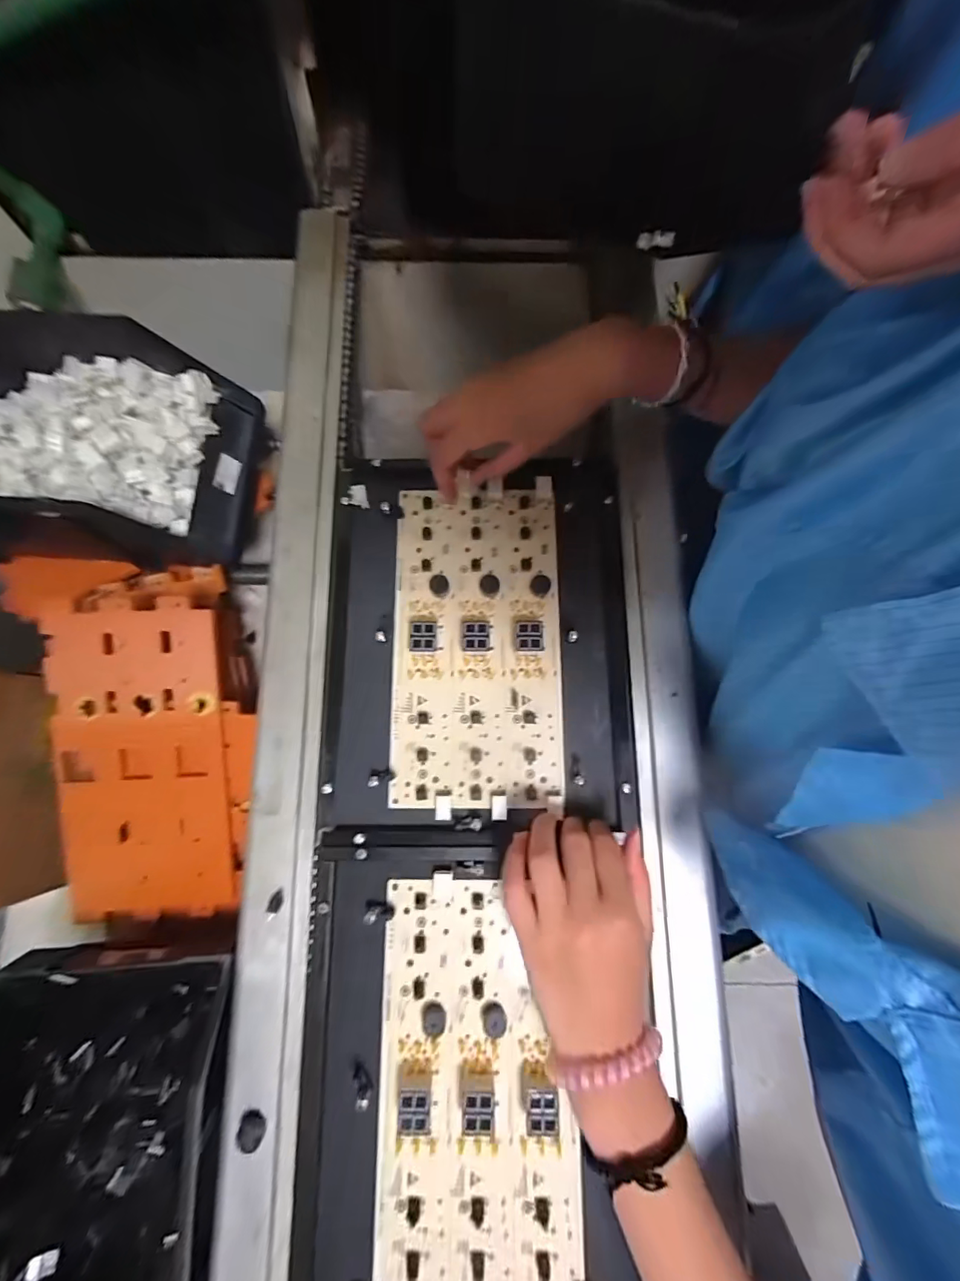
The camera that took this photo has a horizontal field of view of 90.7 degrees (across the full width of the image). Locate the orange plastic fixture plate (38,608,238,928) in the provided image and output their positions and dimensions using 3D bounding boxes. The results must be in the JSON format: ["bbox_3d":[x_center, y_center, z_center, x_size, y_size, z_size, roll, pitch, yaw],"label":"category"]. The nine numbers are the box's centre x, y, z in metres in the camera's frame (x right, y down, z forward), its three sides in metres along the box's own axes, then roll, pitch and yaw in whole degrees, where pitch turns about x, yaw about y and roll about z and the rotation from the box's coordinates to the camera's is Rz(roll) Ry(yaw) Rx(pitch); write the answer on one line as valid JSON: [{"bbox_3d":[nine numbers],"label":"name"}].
[{"bbox_3d":[-0.256,0.094,0.358,0.119,0.011,0.232,-2,95,-6],"label":"orange plastic fixture plate"}]

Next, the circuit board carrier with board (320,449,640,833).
[{"bbox_3d":[0.000,-0.007,0.375,0.232,0.020,0.288,0,79,-1],"label":"circuit board carrier with board"}]

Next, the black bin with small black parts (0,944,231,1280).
[{"bbox_3d":[-0.254,0.327,0.291,0.189,0.084,0.236,4,79,0],"label":"black bin with small black parts"}]

